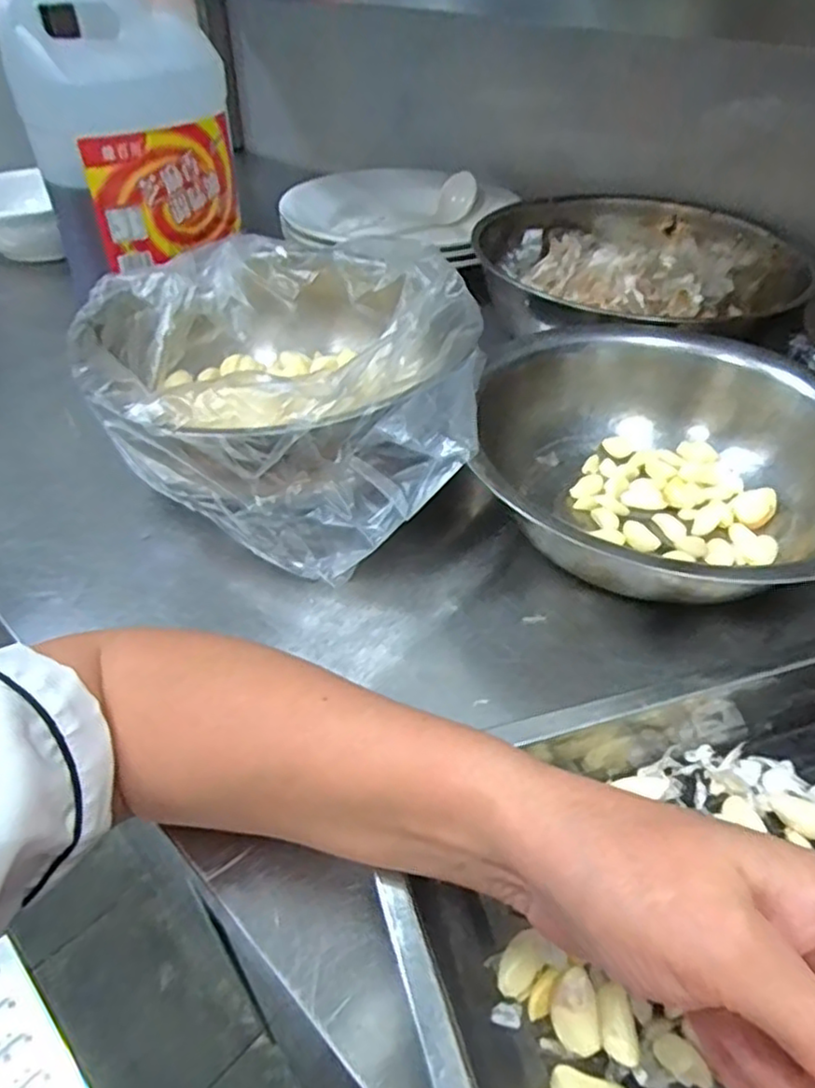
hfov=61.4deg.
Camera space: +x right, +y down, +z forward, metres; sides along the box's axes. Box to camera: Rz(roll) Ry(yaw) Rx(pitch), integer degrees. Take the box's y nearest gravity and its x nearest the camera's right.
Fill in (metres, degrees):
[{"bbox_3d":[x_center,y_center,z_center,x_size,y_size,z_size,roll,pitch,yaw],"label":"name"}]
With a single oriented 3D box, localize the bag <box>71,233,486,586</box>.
[{"bbox_3d":[-0.083,-0.125,0.526,0.315,0.127,0.287,15,44,16],"label":"bag"}]

